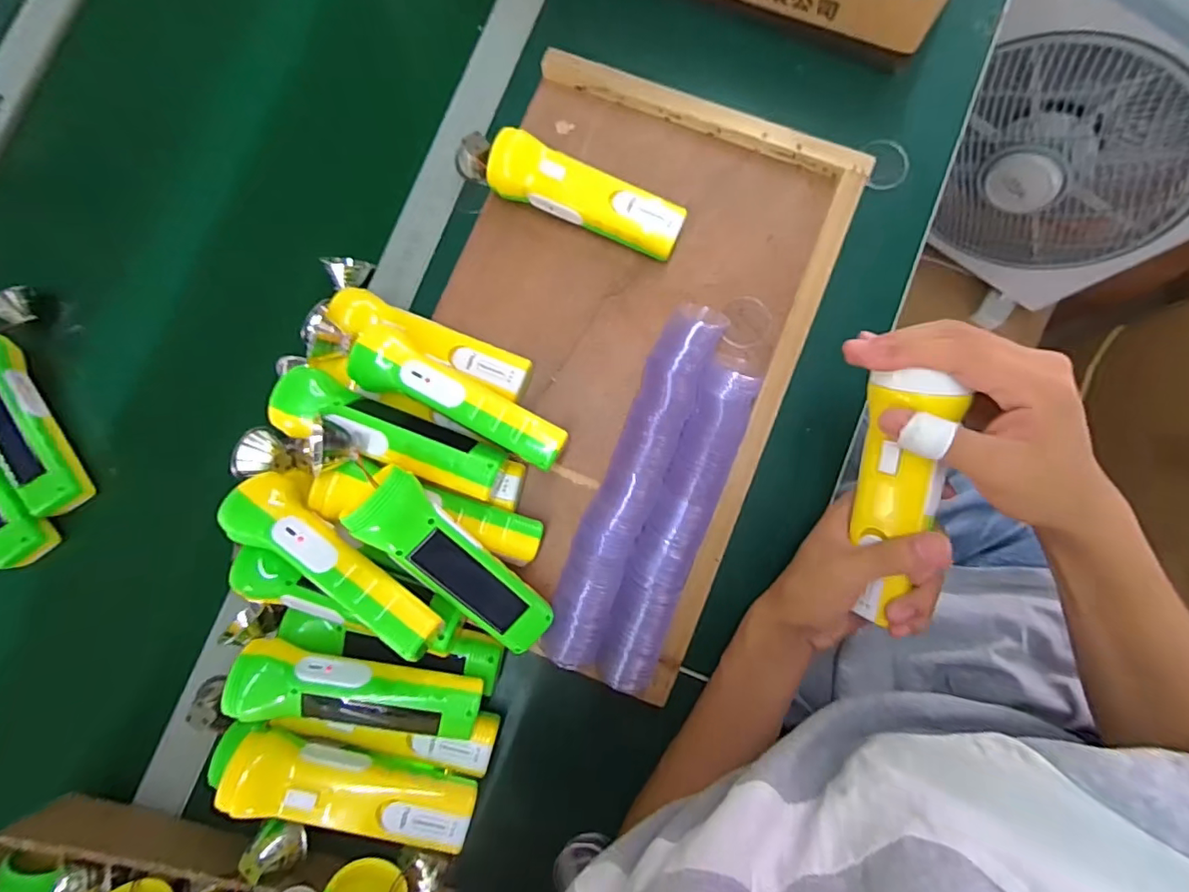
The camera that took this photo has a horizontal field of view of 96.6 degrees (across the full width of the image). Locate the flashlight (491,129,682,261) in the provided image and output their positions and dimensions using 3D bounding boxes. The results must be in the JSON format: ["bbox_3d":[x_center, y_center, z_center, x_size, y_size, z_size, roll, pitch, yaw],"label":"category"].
[{"bbox_3d":[-0.007,-0.205,0.441,0.164,0.051,0.046,23,86,6],"label":"flashlight"}]

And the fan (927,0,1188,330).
[{"bbox_3d":[0.569,-0.347,0.664,0.097,0.406,0.336,-43,83,-2],"label":"fan"}]

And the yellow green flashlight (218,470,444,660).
[{"bbox_3d":[-0.173,0.079,0.360,0.165,0.055,0.046,33,87,6],"label":"yellow green flashlight"}]

